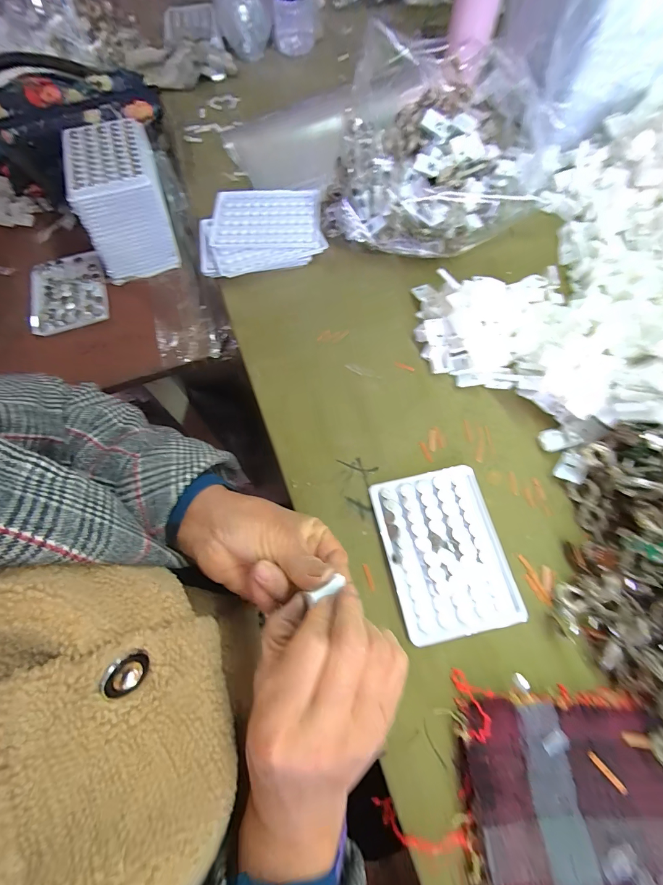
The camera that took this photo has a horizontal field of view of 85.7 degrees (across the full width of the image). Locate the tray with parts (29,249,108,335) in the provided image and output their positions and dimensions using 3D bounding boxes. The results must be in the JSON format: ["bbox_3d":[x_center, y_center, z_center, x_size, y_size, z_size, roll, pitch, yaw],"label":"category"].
[{"bbox_3d":[-0.354,-0.199,0.480,0.100,0.018,0.120,-20,67,-5],"label":"tray with parts"}]

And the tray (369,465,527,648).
[{"bbox_3d":[0.095,0.089,0.301,0.096,0.007,0.130,-13,67,-3],"label":"tray"}]

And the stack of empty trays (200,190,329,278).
[{"bbox_3d":[-0.088,-0.260,0.439,0.148,0.027,0.115,-12,67,-2],"label":"stack of empty trays"}]

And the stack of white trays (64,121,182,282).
[{"bbox_3d":[-0.260,-0.302,0.453,0.103,0.113,0.122,-20,67,-5],"label":"stack of white trays"}]

